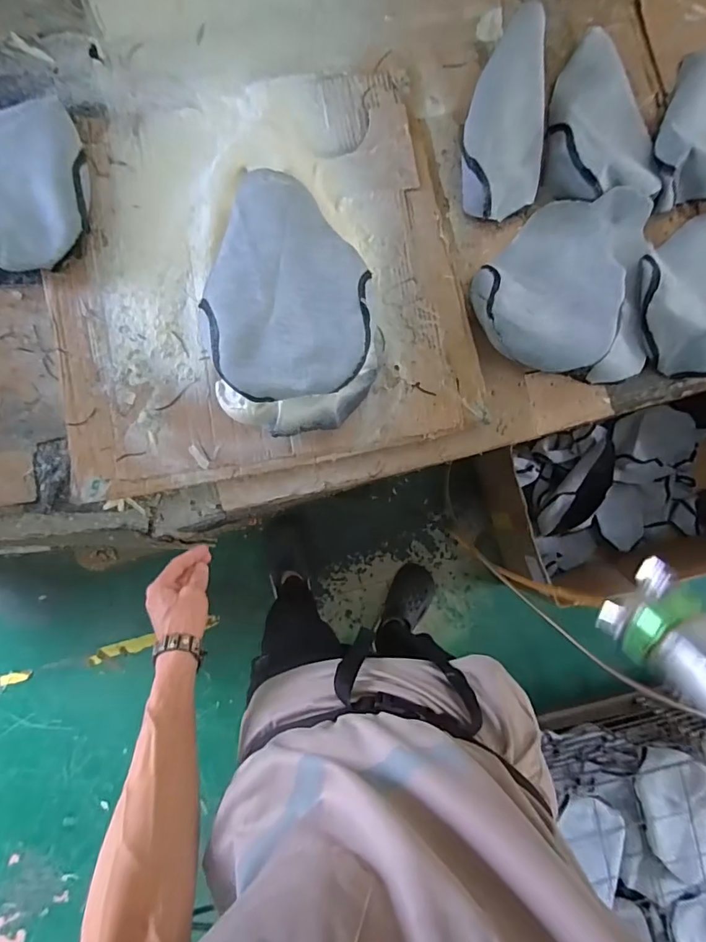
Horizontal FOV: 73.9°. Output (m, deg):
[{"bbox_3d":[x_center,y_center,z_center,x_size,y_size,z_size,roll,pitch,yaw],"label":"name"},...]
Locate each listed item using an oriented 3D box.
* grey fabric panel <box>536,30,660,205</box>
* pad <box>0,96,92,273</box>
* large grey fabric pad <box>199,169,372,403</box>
[{"bbox_3d":[0.390,-0.553,0.725,0.166,0.089,0.301,6,86,0],"label":"grey fabric panel"},{"bbox_3d":[-0.453,-0.384,0.632,0.173,0.046,0.223,-1,87,-1],"label":"pad"},{"bbox_3d":[-0.076,-0.230,0.554,0.186,0.028,0.297,0,71,1],"label":"large grey fabric pad"}]

